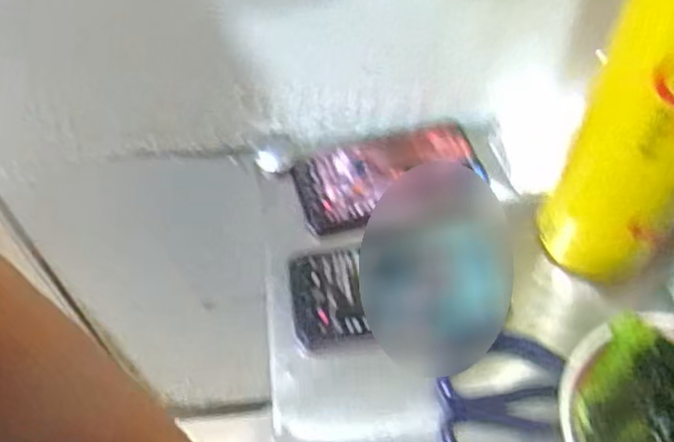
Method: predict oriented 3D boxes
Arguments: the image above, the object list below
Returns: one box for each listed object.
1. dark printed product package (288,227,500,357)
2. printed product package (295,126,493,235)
[{"bbox_3d":[0.048,0.052,0.535,0.167,0.010,0.091,-8,55,-5],"label":"dark printed product package"},{"bbox_3d":[0.048,-0.042,0.589,0.162,0.013,0.082,-13,56,-8],"label":"printed product package"}]

